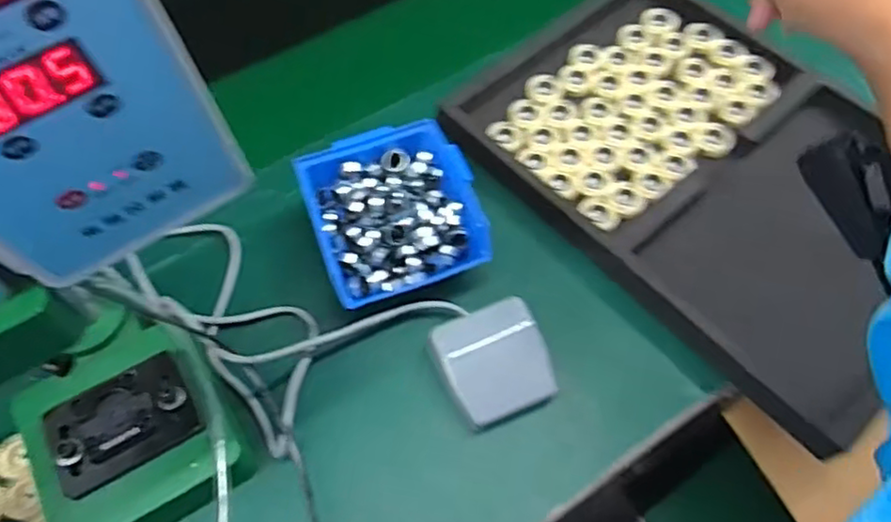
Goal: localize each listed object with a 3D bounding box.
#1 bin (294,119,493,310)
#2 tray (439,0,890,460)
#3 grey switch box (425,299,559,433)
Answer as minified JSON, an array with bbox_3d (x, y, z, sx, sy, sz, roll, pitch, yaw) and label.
[{"bbox_3d":[-0.042,-0.040,0.547,0.125,0.055,0.138,-18,63,-9],"label":"bin"},{"bbox_3d":[0.241,-0.085,0.597,0.310,0.033,0.417,-38,67,-19],"label":"tray"},{"bbox_3d":[0.037,0.078,0.502,0.079,0.029,0.078,-21,63,-11],"label":"grey switch box"}]

